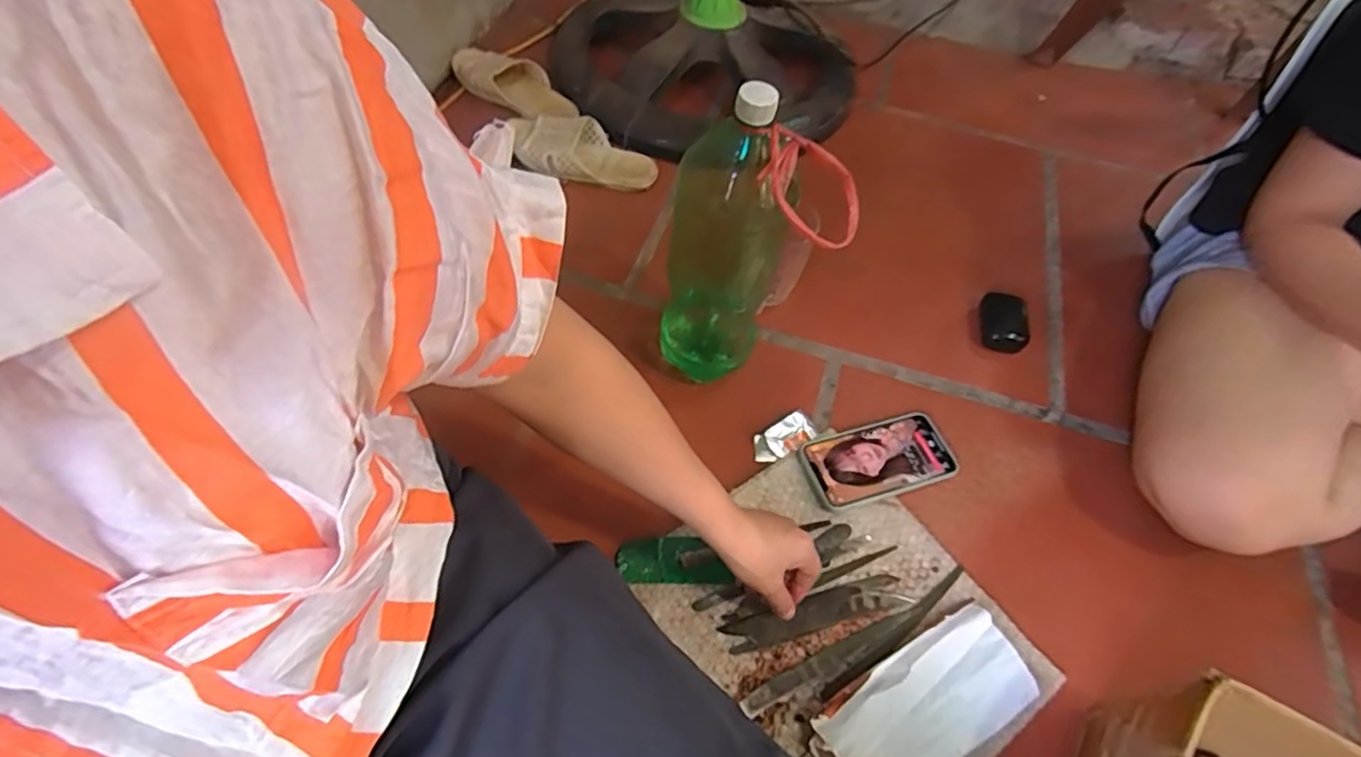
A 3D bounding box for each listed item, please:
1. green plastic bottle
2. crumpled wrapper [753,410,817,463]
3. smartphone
[{"bbox_3d":[0.036,-0.112,0.617,0.091,0.332,0.100,7,56,0],"label":"green plastic bottle"},{"bbox_3d":[0.110,0.061,0.703,0.075,0.011,0.035,-27,63,-21],"label":"crumpled wrapper"},{"bbox_3d":[0.208,0.085,0.706,0.158,0.014,0.082,-14,59,-14],"label":"smartphone"}]

